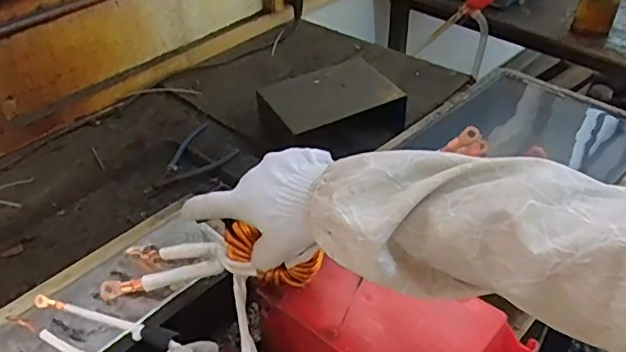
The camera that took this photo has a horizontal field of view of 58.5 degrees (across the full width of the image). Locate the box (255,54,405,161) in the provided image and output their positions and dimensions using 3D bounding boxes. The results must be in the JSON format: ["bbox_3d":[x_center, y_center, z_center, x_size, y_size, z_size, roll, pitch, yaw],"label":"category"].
[{"bbox_3d":[0.029,-0.103,0.908,0.209,0.105,0.117,-16,41,-16],"label":"box"}]

